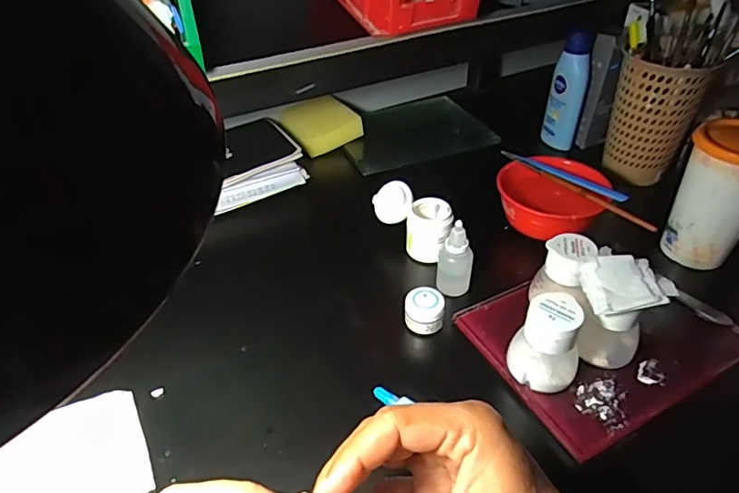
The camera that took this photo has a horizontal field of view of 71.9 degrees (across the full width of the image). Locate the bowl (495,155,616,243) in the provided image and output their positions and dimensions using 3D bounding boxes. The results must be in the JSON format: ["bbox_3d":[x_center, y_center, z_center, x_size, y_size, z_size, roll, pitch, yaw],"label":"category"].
[{"bbox_3d":[0.190,-0.048,0.530,0.095,0.053,0.099,-1,40,1],"label":"bowl"}]

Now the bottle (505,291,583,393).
[{"bbox_3d":[0.131,0.070,0.376,0.051,0.064,0.045,19,44,23],"label":"bottle"}]

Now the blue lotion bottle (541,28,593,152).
[{"bbox_3d":[0.247,-0.194,0.638,0.042,0.141,0.032,13,42,15],"label":"blue lotion bottle"}]

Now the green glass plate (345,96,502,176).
[{"bbox_3d":[0.059,-0.161,0.704,0.192,0.011,0.161,-15,41,-15],"label":"green glass plate"}]

